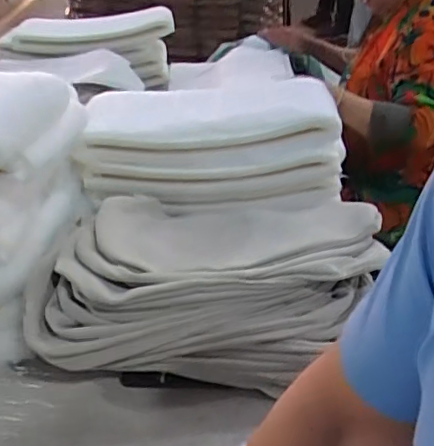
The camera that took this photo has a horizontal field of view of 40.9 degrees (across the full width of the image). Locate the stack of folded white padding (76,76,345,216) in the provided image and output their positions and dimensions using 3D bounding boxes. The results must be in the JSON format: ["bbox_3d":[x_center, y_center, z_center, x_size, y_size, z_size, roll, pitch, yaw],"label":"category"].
[{"bbox_3d":[-0.007,-0.159,1.091,0.456,0.162,0.230,-2,34,4],"label":"stack of folded white padding"}]

